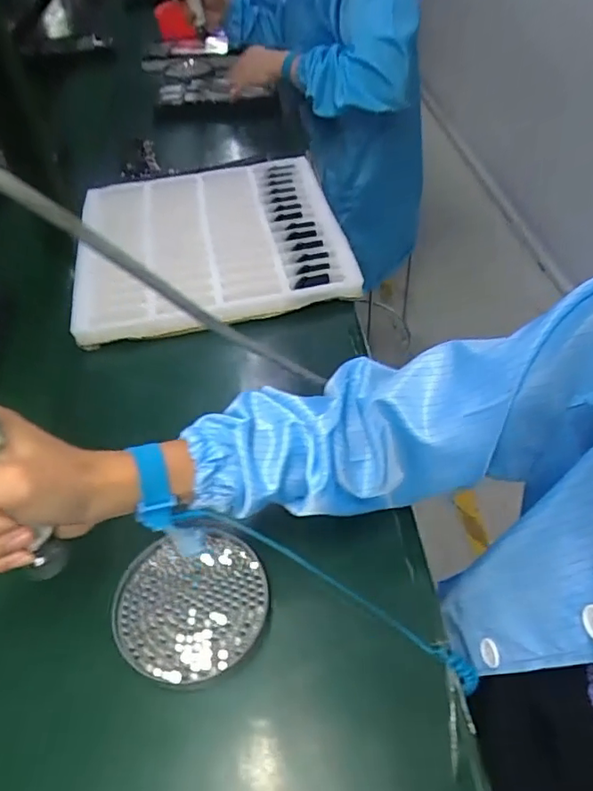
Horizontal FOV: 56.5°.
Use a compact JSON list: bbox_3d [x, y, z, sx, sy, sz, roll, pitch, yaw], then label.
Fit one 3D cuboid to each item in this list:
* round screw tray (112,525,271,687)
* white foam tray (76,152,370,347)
[{"bbox_3d":[-0.080,0.159,0.424,0.113,0.018,0.113,3,48,1],"label":"round screw tray"},{"bbox_3d":[-0.121,-0.224,0.749,0.338,0.039,0.360,-10,51,-8],"label":"white foam tray"}]

